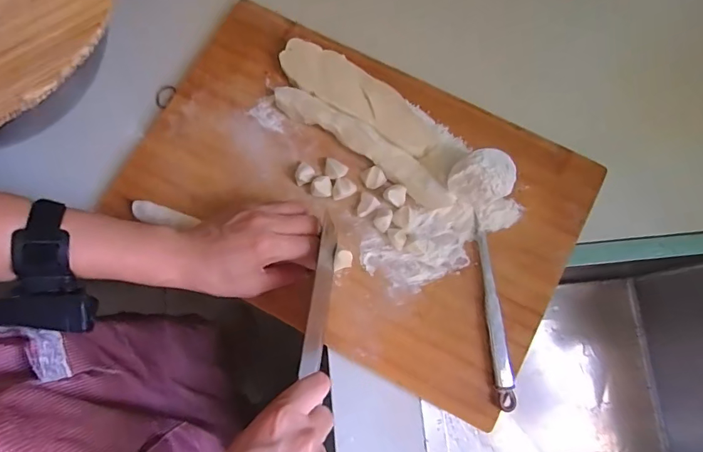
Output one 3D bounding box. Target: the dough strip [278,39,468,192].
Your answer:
[{"bbox_3d":[0.021,-0.131,0.476,0.223,0.024,0.055,35,81,7],"label":"dough strip"}]

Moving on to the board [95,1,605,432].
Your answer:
[{"bbox_3d":[0.002,-0.039,0.467,0.460,0.020,0.318,26,80,6],"label":"board"}]

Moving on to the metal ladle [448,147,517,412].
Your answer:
[{"bbox_3d":[0.146,0.050,0.421,0.056,0.058,0.243,-9,79,-1],"label":"metal ladle"}]

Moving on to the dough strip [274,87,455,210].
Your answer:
[{"bbox_3d":[0.013,-0.088,0.467,0.219,0.027,0.033,35,81,7],"label":"dough strip"}]

